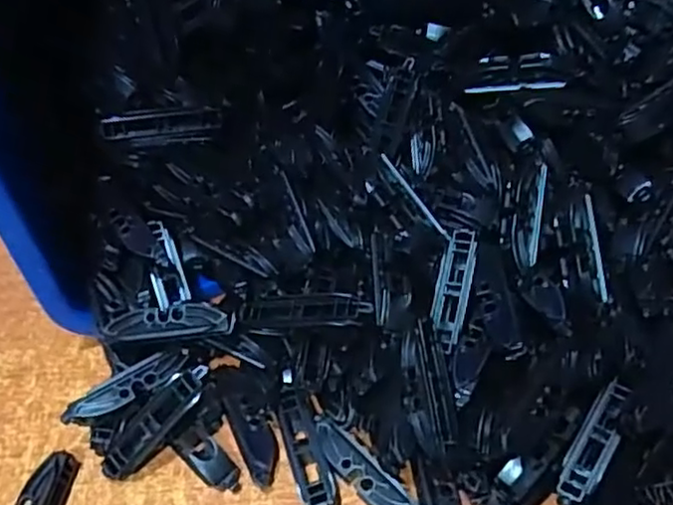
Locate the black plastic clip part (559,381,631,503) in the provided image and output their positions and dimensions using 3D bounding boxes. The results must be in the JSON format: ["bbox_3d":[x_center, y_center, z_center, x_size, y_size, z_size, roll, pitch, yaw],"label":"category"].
[{"bbox_3d":[0.137,0.099,0.350,0.018,0.009,0.067,25,67,24],"label":"black plastic clip part"}]

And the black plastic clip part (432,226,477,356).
[{"bbox_3d":[0.067,0.021,0.383,0.017,0.009,0.072,10,73,12],"label":"black plastic clip part"}]

